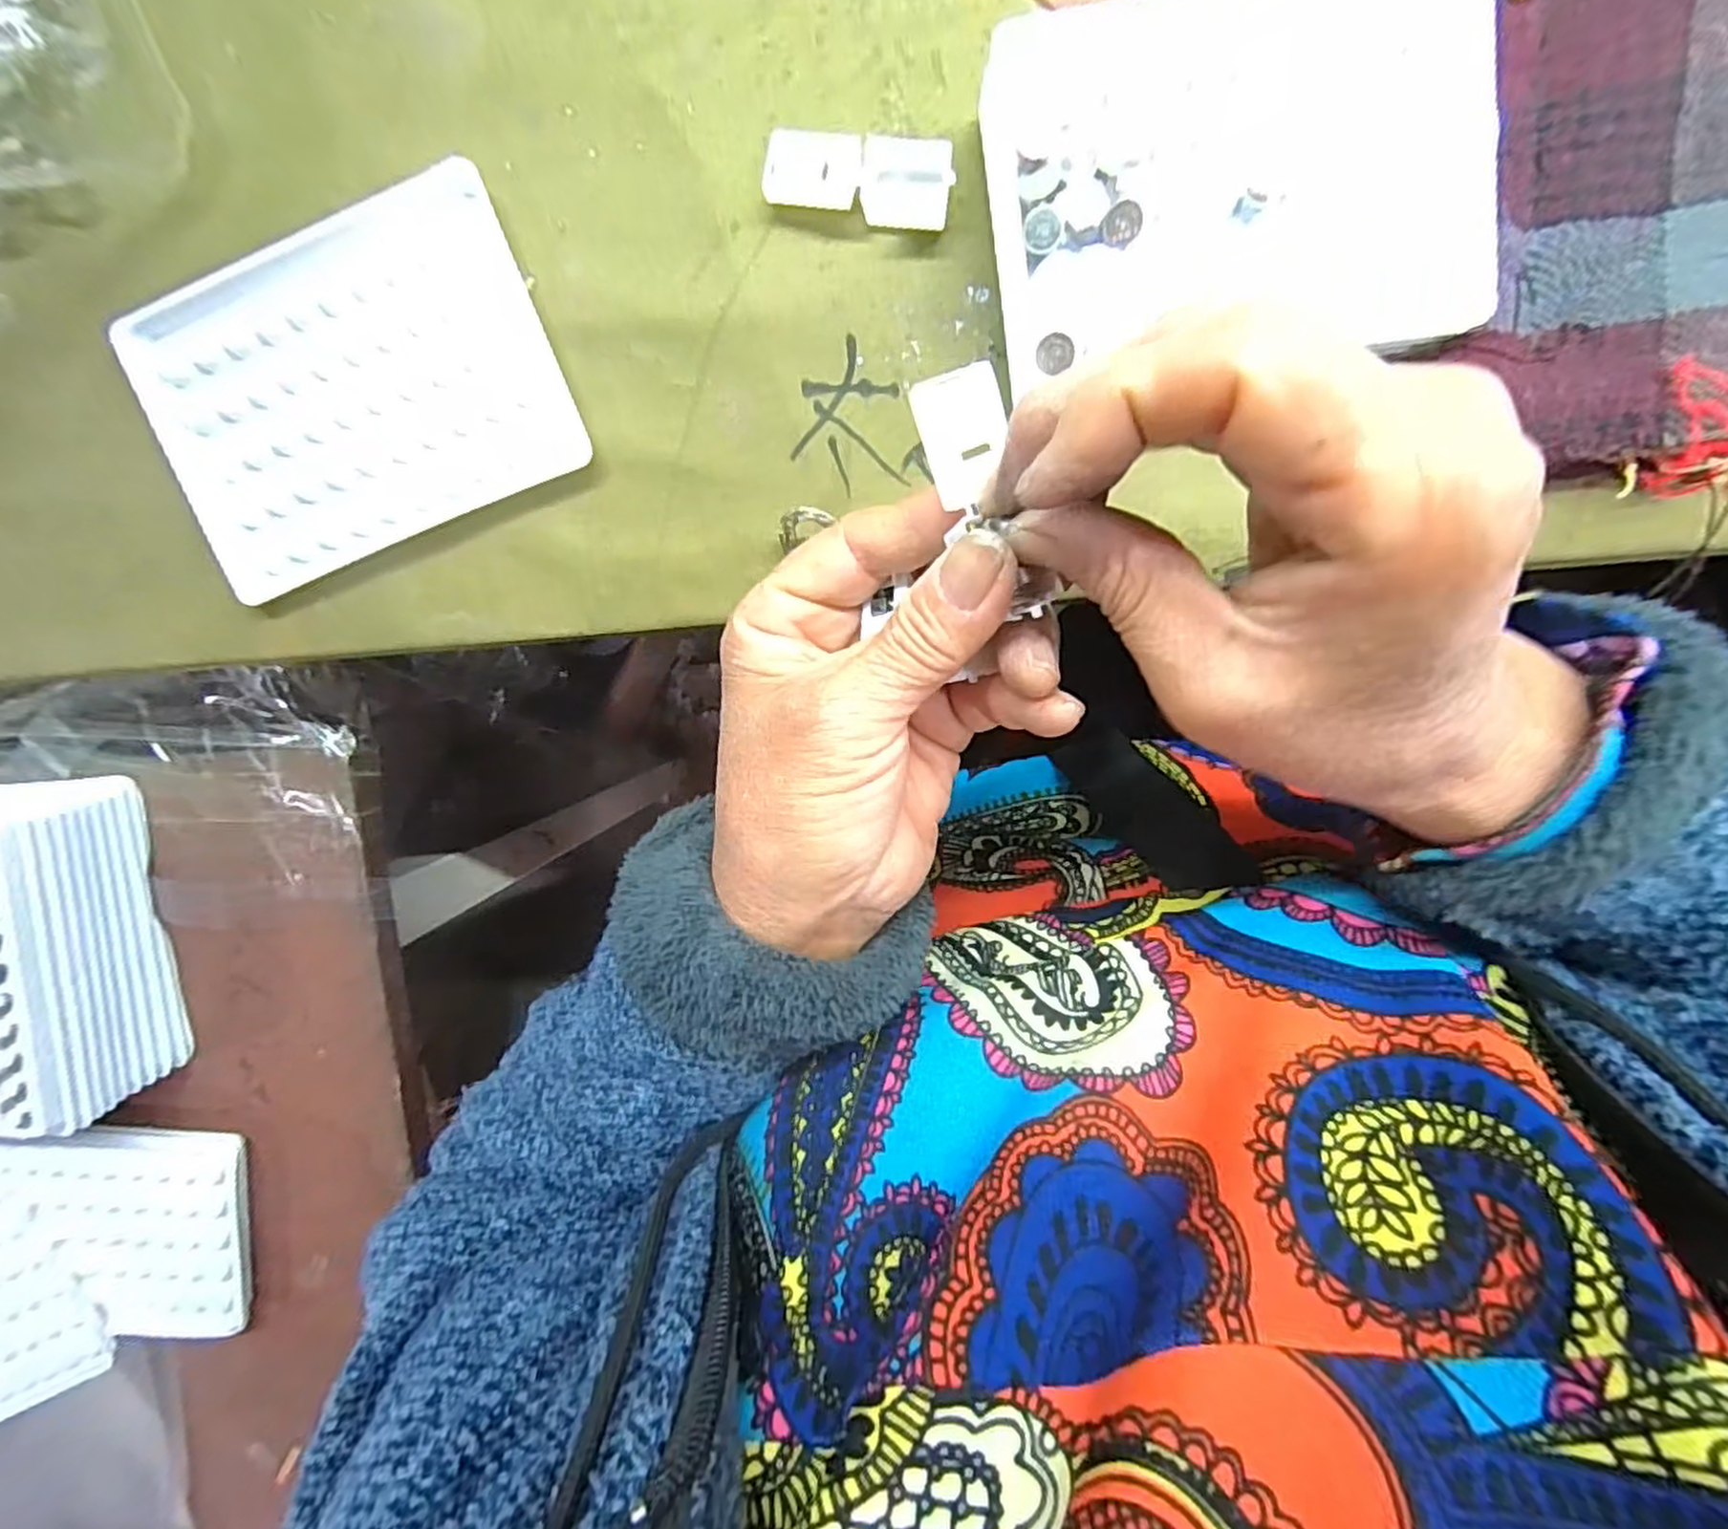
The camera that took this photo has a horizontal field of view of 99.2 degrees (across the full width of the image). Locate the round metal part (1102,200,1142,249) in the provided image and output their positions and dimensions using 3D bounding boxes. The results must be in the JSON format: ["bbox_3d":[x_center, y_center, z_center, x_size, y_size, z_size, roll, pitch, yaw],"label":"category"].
[{"bbox_3d":[0.071,-0.150,0.204,0.010,0.005,0.010,0,98,3],"label":"round metal part"}]

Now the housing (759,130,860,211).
[{"bbox_3d":[-0.015,-0.181,0.225,0.029,0.007,0.020,6,98,2],"label":"housing"}]

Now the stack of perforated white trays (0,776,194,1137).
[{"bbox_3d":[-0.338,0.071,0.289,0.087,0.062,0.132,2,98,3],"label":"stack of perforated white trays"}]

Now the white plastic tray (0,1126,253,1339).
[{"bbox_3d":[-0.335,0.206,0.323,0.121,0.006,0.097,0,96,-1],"label":"white plastic tray"}]

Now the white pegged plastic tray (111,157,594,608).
[{"bbox_3d":[-0.164,-0.121,0.238,0.128,0.012,0.096,-20,98,6],"label":"white pegged plastic tray"}]

